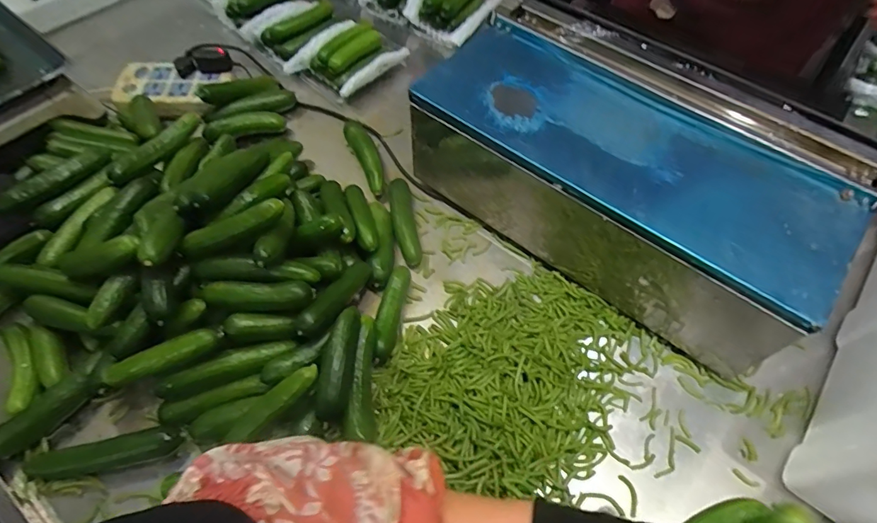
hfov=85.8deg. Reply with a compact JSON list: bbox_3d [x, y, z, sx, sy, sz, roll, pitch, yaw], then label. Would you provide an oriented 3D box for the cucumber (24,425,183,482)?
[{"bbox_3d":[-0.346,0.203,0.501,0.141,0.035,0.030,-14,56,-8],"label":"cucumber"}]

